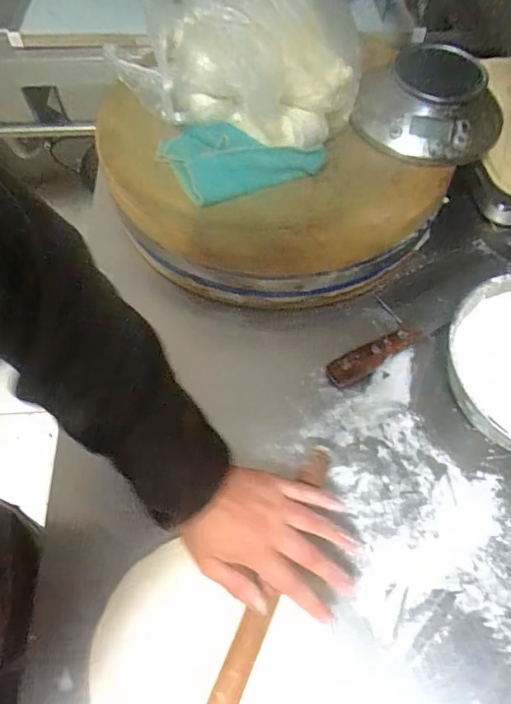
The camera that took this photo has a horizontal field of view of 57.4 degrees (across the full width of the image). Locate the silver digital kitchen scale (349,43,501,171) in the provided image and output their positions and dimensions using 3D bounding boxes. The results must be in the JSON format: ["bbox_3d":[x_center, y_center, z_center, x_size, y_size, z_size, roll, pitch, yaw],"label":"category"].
[{"bbox_3d":[0.210,-0.301,0.568,0.173,0.055,0.145,22,64,12],"label":"silver digital kitchen scale"}]

